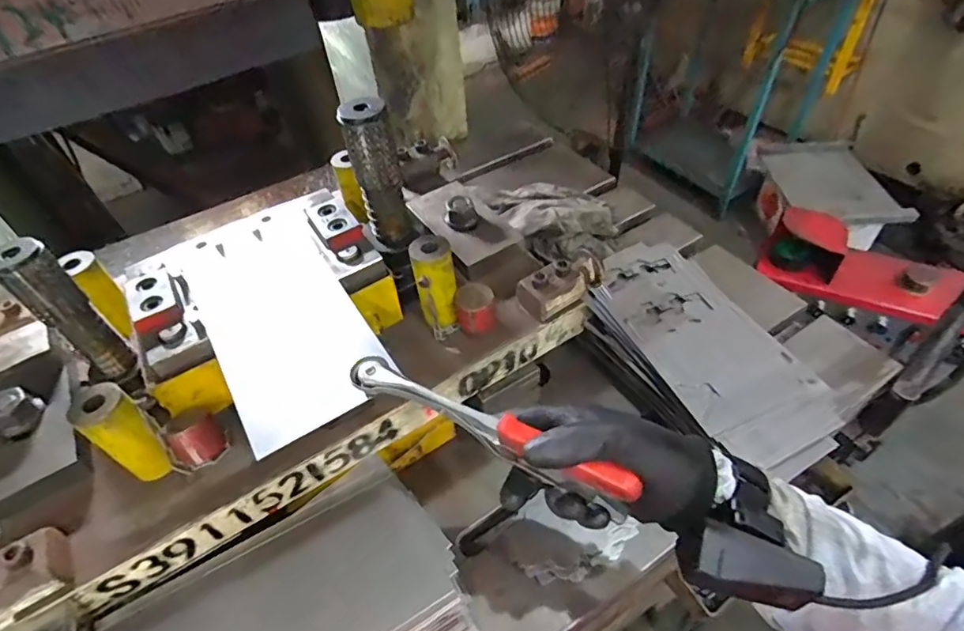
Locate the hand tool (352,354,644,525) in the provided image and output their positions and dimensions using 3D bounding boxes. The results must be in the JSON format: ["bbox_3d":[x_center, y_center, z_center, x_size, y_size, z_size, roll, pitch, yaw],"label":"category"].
[{"bbox_3d":[-0.004,0.075,0.359,0.213,0.035,0.023,21,53,24],"label":"hand tool"}]

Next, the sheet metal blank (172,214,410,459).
[{"bbox_3d":[-0.182,-0.005,0.474,0.125,0.008,0.261,-29,53,-20],"label":"sheet metal blank"}]

